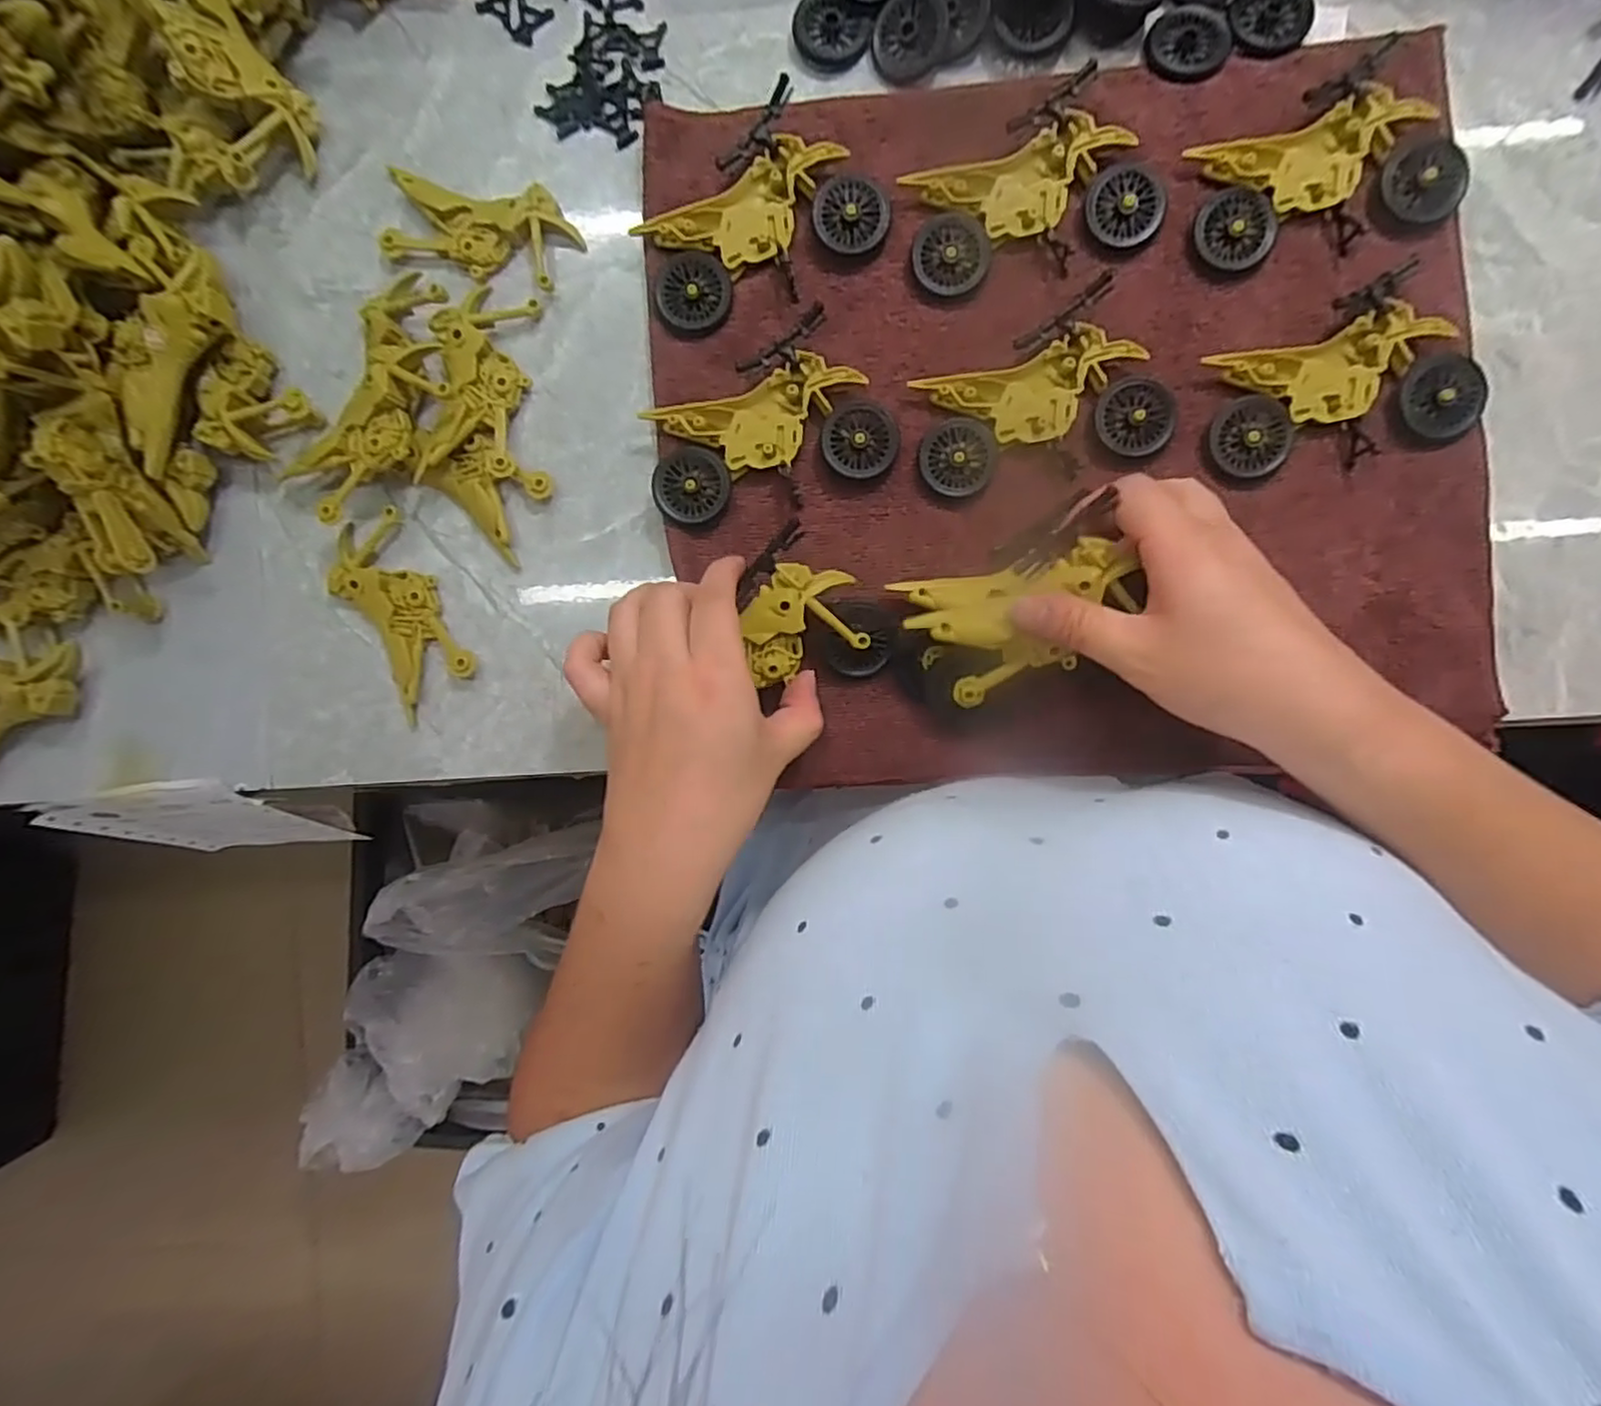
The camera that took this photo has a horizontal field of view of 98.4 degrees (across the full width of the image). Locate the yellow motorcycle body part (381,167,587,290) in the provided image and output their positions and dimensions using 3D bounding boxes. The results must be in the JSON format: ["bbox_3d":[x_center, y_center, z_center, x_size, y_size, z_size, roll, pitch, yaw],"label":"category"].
[{"bbox_3d":[-0.160,-0.239,0.349,0.093,0.012,0.047,12,92,4],"label":"yellow motorcycle body part"}]

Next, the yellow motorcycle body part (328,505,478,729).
[{"bbox_3d":[-0.204,-0.046,0.352,0.046,0.011,0.099,-28,89,4],"label":"yellow motorcycle body part"}]

